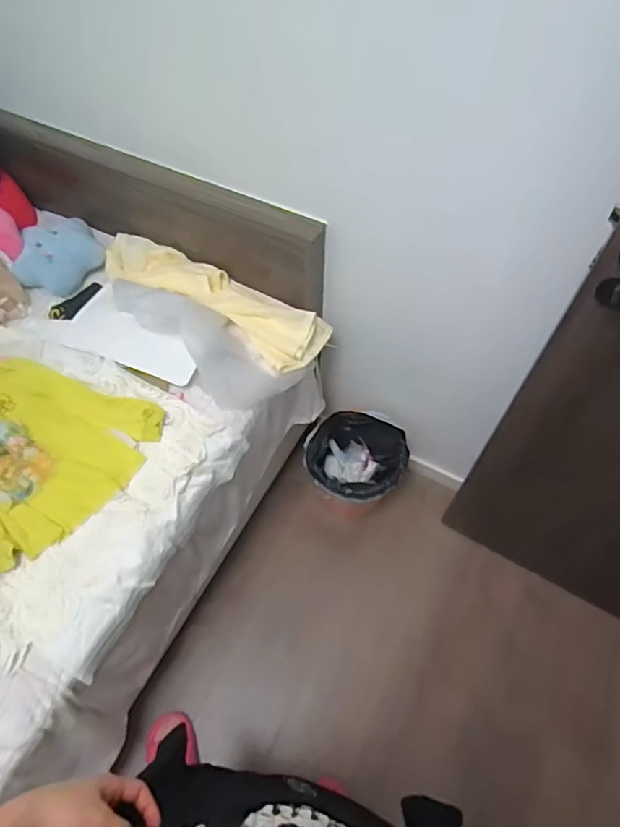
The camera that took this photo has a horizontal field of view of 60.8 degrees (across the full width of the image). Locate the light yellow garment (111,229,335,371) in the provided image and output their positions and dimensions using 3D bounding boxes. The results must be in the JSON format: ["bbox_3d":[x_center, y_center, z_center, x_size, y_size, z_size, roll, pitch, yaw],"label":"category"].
[{"bbox_3d":[-0.238,-0.284,1.227,0.580,0.086,0.151,28,63,15],"label":"light yellow garment"}]

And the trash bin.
[{"bbox_3d":[0.119,0.143,1.469,0.242,0.259,0.242,0,60,-1],"label":"trash bin"}]

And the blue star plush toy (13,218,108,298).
[{"bbox_3d":[-0.613,-0.383,1.284,0.211,0.079,0.162,-34,66,-19],"label":"blue star plush toy"}]

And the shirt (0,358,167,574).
[{"bbox_3d":[-0.572,0.029,1.052,0.472,0.044,0.394,36,65,18],"label":"shirt"}]

